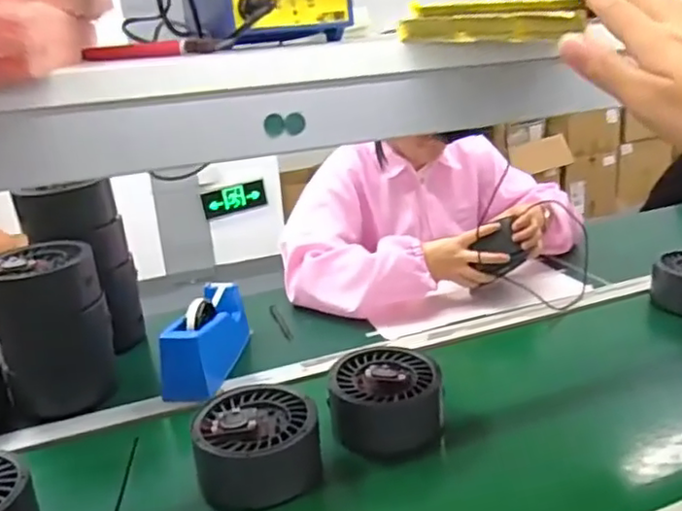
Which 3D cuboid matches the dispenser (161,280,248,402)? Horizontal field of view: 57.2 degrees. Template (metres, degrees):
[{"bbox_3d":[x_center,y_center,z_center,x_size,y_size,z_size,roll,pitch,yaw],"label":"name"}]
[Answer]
[{"bbox_3d":[-0.198,0.119,0.935,0.065,0.101,0.210,-1,20,9],"label":"dispenser"}]

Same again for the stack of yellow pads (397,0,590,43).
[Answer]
[{"bbox_3d":[0.088,-0.139,0.370,0.103,0.022,0.026,5,22,24],"label":"stack of yellow pads"}]

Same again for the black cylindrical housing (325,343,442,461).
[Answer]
[{"bbox_3d":[0.057,0.175,0.776,0.135,0.069,0.139,-4,20,1],"label":"black cylindrical housing"}]

